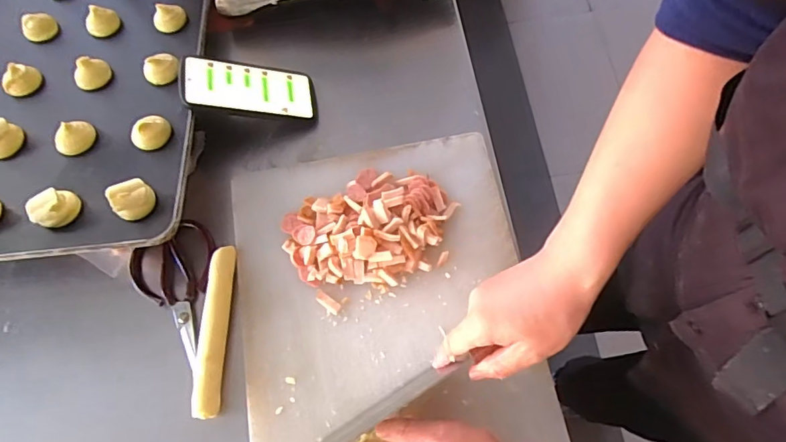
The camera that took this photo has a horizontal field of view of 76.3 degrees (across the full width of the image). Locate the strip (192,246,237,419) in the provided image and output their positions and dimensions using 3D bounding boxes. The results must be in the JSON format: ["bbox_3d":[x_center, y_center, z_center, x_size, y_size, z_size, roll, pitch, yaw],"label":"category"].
[{"bbox_3d":[-0.202,0.122,0.568,0.028,0.023,0.186,-1,69,2],"label":"strip"}]

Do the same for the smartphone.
[{"bbox_3d":[-0.185,-0.173,0.652,0.169,0.016,0.077,2,67,-25],"label":"smartphone"}]

